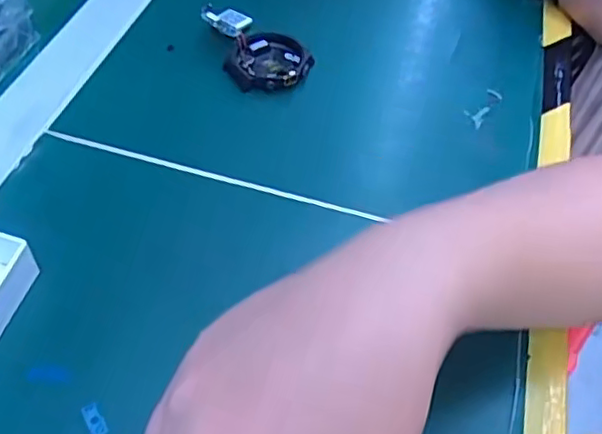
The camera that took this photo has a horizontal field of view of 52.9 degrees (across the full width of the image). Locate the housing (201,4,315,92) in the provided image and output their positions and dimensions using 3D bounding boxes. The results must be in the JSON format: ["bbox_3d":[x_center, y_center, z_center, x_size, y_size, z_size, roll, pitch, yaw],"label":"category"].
[{"bbox_3d":[-0.029,-0.119,0.405,0.057,0.018,0.086,-15,55,-15],"label":"housing"}]

